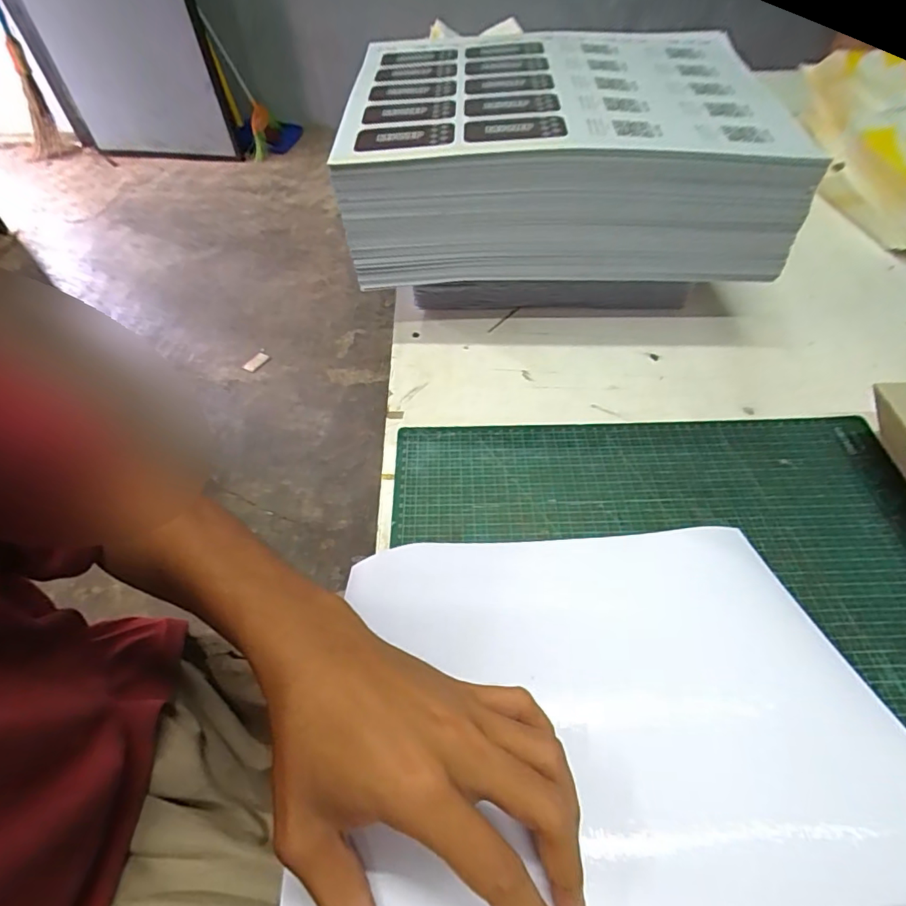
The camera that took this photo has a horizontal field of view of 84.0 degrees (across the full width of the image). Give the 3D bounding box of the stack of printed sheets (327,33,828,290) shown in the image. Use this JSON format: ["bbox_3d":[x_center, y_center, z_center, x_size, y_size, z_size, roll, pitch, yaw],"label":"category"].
[{"bbox_3d":[0.106,-0.317,0.538,0.419,0.130,0.278,0,52,2],"label":"stack of printed sheets"}]

